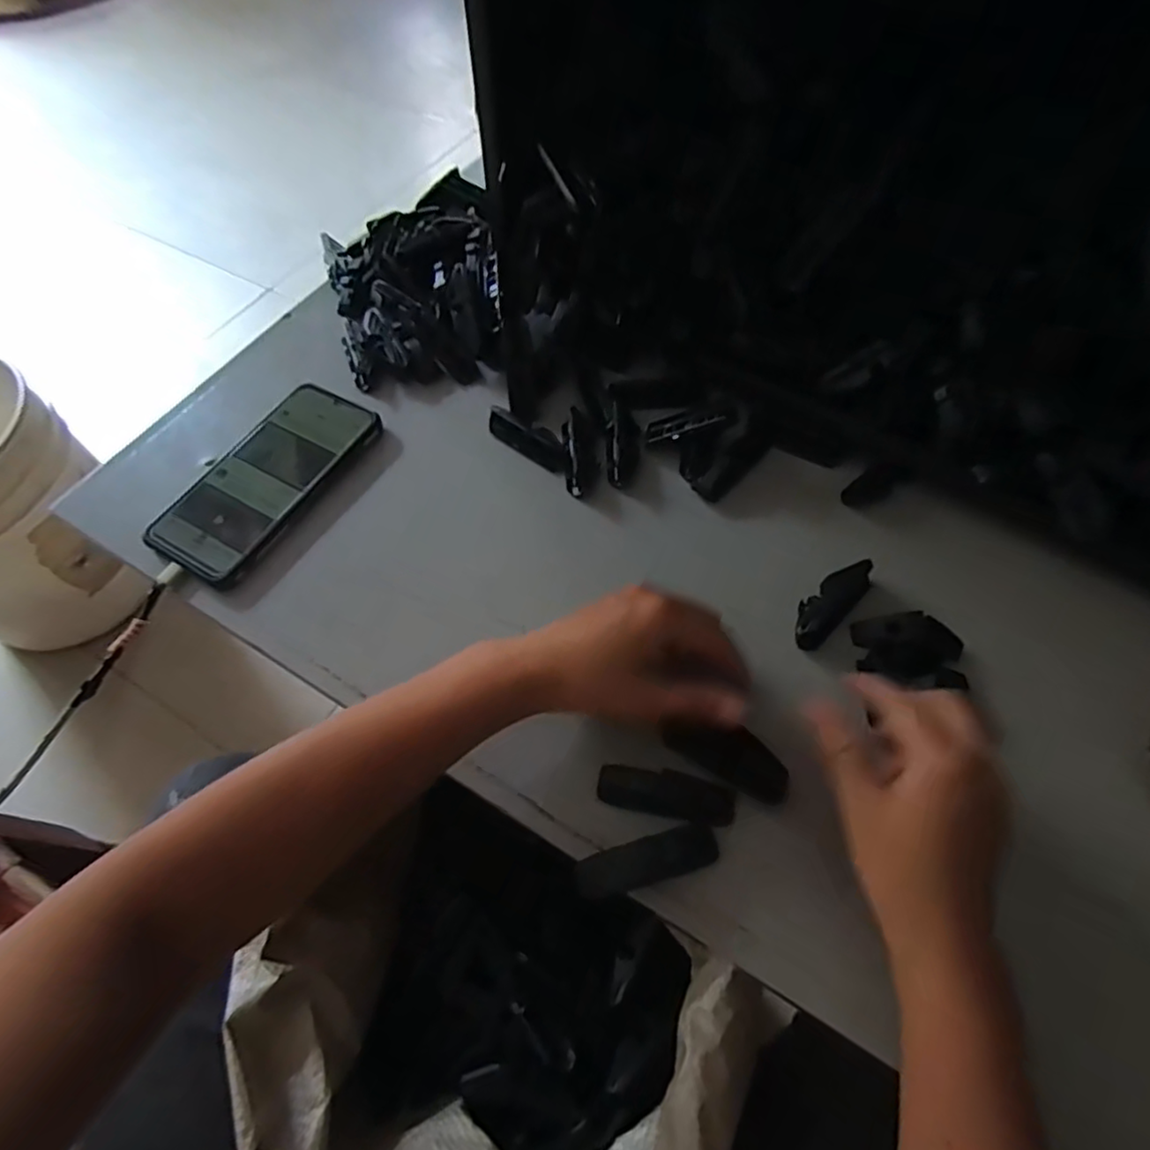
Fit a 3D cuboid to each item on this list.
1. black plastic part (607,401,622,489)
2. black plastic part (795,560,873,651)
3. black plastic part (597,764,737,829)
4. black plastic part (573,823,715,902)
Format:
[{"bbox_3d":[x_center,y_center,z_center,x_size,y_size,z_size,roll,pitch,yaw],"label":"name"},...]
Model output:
[{"bbox_3d":[0.029,-0.095,0.473,0.010,0.004,0.064,0,76,2],"label":"black plastic part"},{"bbox_3d":[0.160,0.017,0.406,0.024,0.020,0.070,40,69,22],"label":"black plastic part"},{"bbox_3d":[0.050,0.121,0.355,0.072,0.014,0.023,10,61,8],"label":"black plastic part"},{"bbox_3d":[0.038,0.150,0.339,0.074,0.014,0.022,-16,61,-7],"label":"black plastic part"}]

